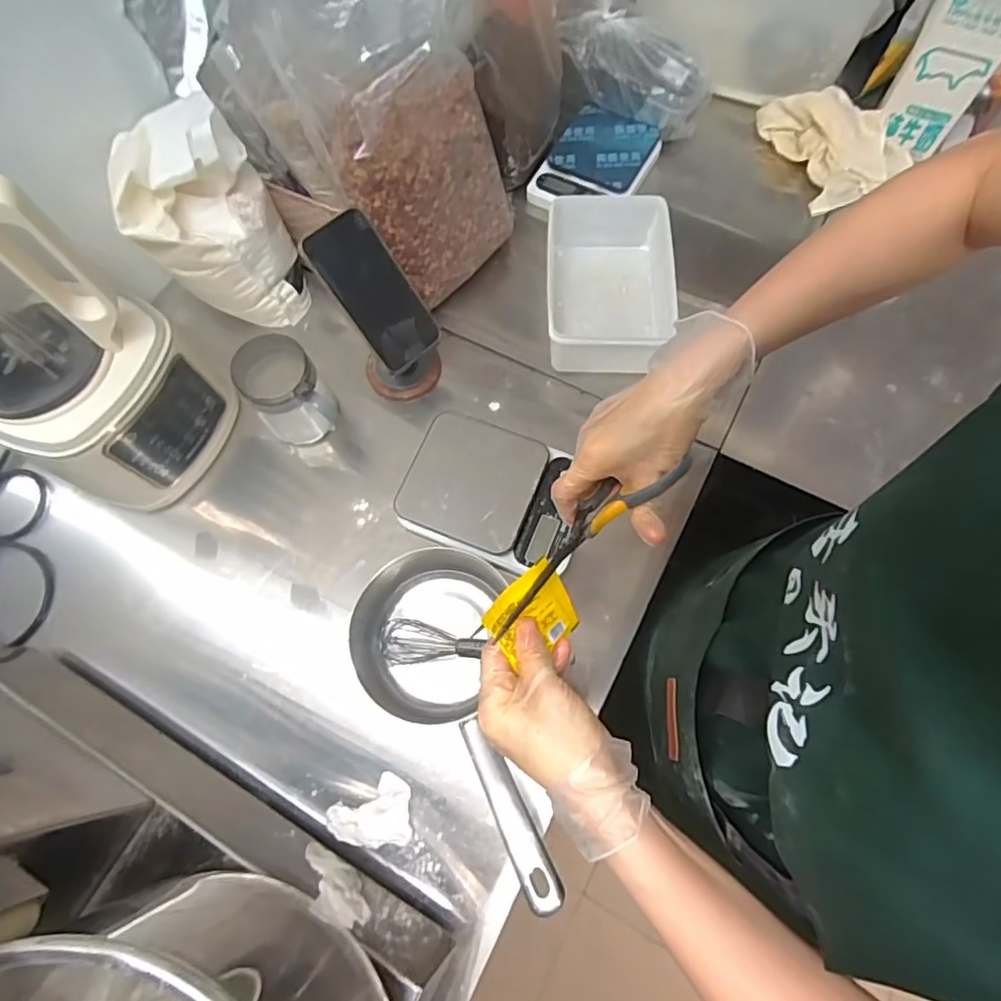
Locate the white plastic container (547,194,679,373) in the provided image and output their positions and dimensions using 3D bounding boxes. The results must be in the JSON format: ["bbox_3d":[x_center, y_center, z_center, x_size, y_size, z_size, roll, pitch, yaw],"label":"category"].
[{"bbox_3d":[0.135,-0.267,0.702,0.146,0.075,0.217,2,70,3],"label":"white plastic container"}]

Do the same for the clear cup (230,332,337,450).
[{"bbox_3d":[-0.241,-0.120,0.641,0.086,0.102,0.103,-28,72,-8],"label":"clear cup"}]

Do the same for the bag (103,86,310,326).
[{"bbox_3d":[-0.335,-0.320,0.654,0.151,0.200,0.142,-25,71,-7],"label":"bag"}]

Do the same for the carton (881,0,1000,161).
[{"bbox_3d":[0.570,-0.558,0.710,0.101,0.189,0.056,28,74,12],"label":"carton"}]

